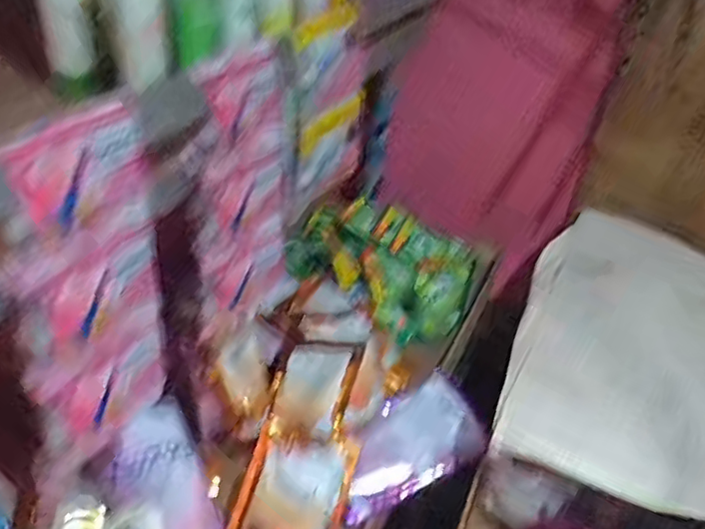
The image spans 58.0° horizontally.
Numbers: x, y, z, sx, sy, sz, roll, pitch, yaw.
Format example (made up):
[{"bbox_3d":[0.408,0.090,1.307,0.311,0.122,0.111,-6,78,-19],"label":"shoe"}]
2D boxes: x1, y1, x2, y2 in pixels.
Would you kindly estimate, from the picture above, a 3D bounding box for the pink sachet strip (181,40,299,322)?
[{"bbox_3d":[-0.093,-0.062,0.571,0.041,0.251,0.134,12,35,11],"label":"pink sachet strip"}]

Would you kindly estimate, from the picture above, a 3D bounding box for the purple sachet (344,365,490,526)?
[{"bbox_3d":[0.062,0.208,0.740,0.188,0.036,0.103,-24,75,-18],"label":"purple sachet"}]

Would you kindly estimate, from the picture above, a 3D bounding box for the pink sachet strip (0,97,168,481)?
[{"bbox_3d":[-0.169,0.017,0.422,0.030,0.223,0.113,12,35,11],"label":"pink sachet strip"}]

